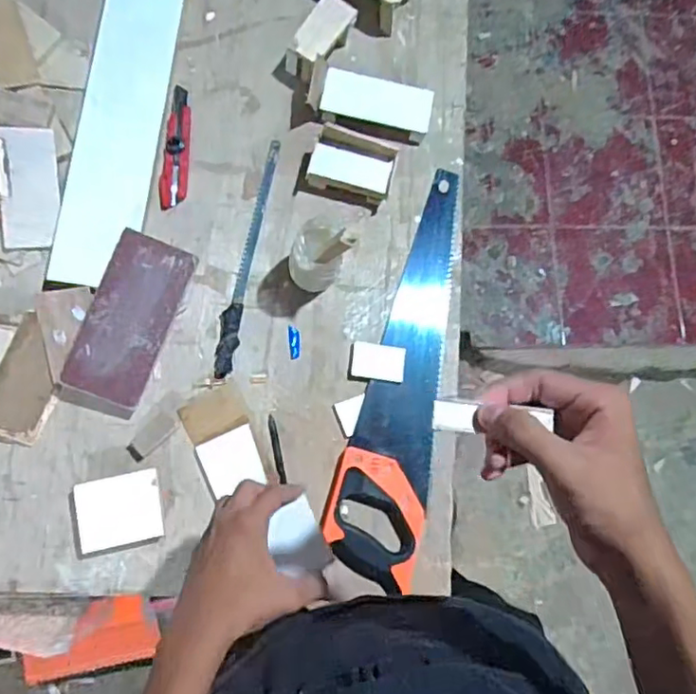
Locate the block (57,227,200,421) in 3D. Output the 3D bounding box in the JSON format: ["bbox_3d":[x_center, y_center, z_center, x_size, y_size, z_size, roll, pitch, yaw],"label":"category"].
[{"bbox_3d":[-0.256,-0.025,0.691,0.093,0.045,0.209,22,78,-2],"label":"block"}]

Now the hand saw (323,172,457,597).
[{"bbox_3d":[0.083,0.023,0.730,0.111,0.042,0.512,16,79,-3],"label":"hand saw"}]

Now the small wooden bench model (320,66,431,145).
[{"bbox_3d":[0.038,-0.323,0.787,0.142,0.028,0.070,11,79,-4],"label":"small wooden bench model"}]

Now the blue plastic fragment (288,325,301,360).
[{"bbox_3d":[-0.067,-0.006,0.737,0.014,0.004,0.042,-3,80,-6],"label":"blue plastic fragment"}]

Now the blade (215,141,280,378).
[{"bbox_3d":[-0.126,-0.117,0.742,0.025,0.016,0.312,12,79,-4],"label":"blade"}]

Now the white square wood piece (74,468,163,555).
[{"bbox_3d":[-0.255,0.184,0.665,0.089,0.026,0.076,-11,81,-8],"label":"white square wood piece"}]

